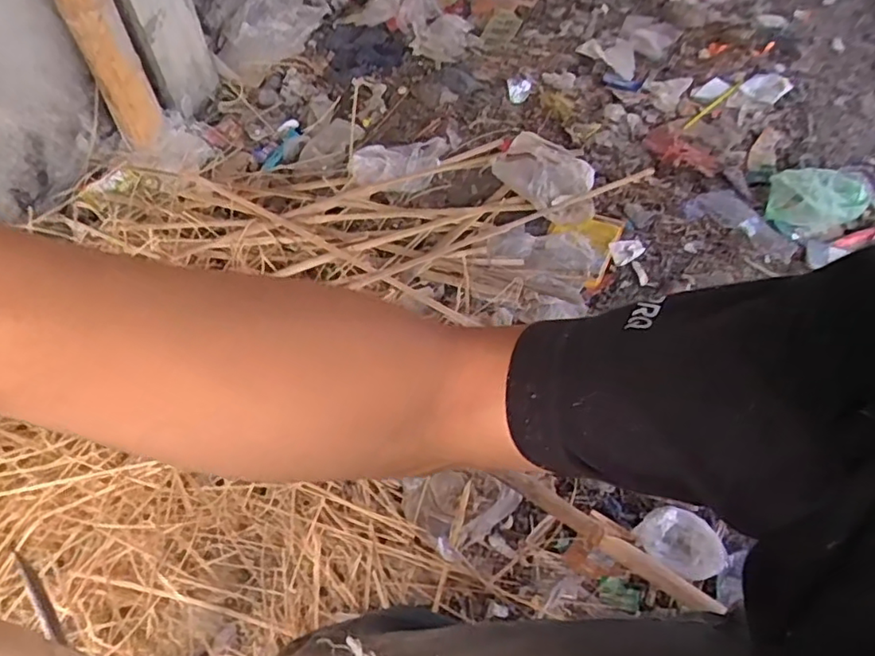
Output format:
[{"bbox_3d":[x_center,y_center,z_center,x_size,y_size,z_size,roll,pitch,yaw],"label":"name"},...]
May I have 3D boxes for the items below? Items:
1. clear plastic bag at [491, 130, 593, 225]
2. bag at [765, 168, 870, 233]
[{"bbox_3d":[0.227,-0.299,1.220,0.166,0.057,0.227,-39,62,-23],"label":"clear plastic bag"},{"bbox_3d":[0.730,-0.251,1.149,0.217,0.059,0.131,-11,55,-6],"label":"bag"}]

